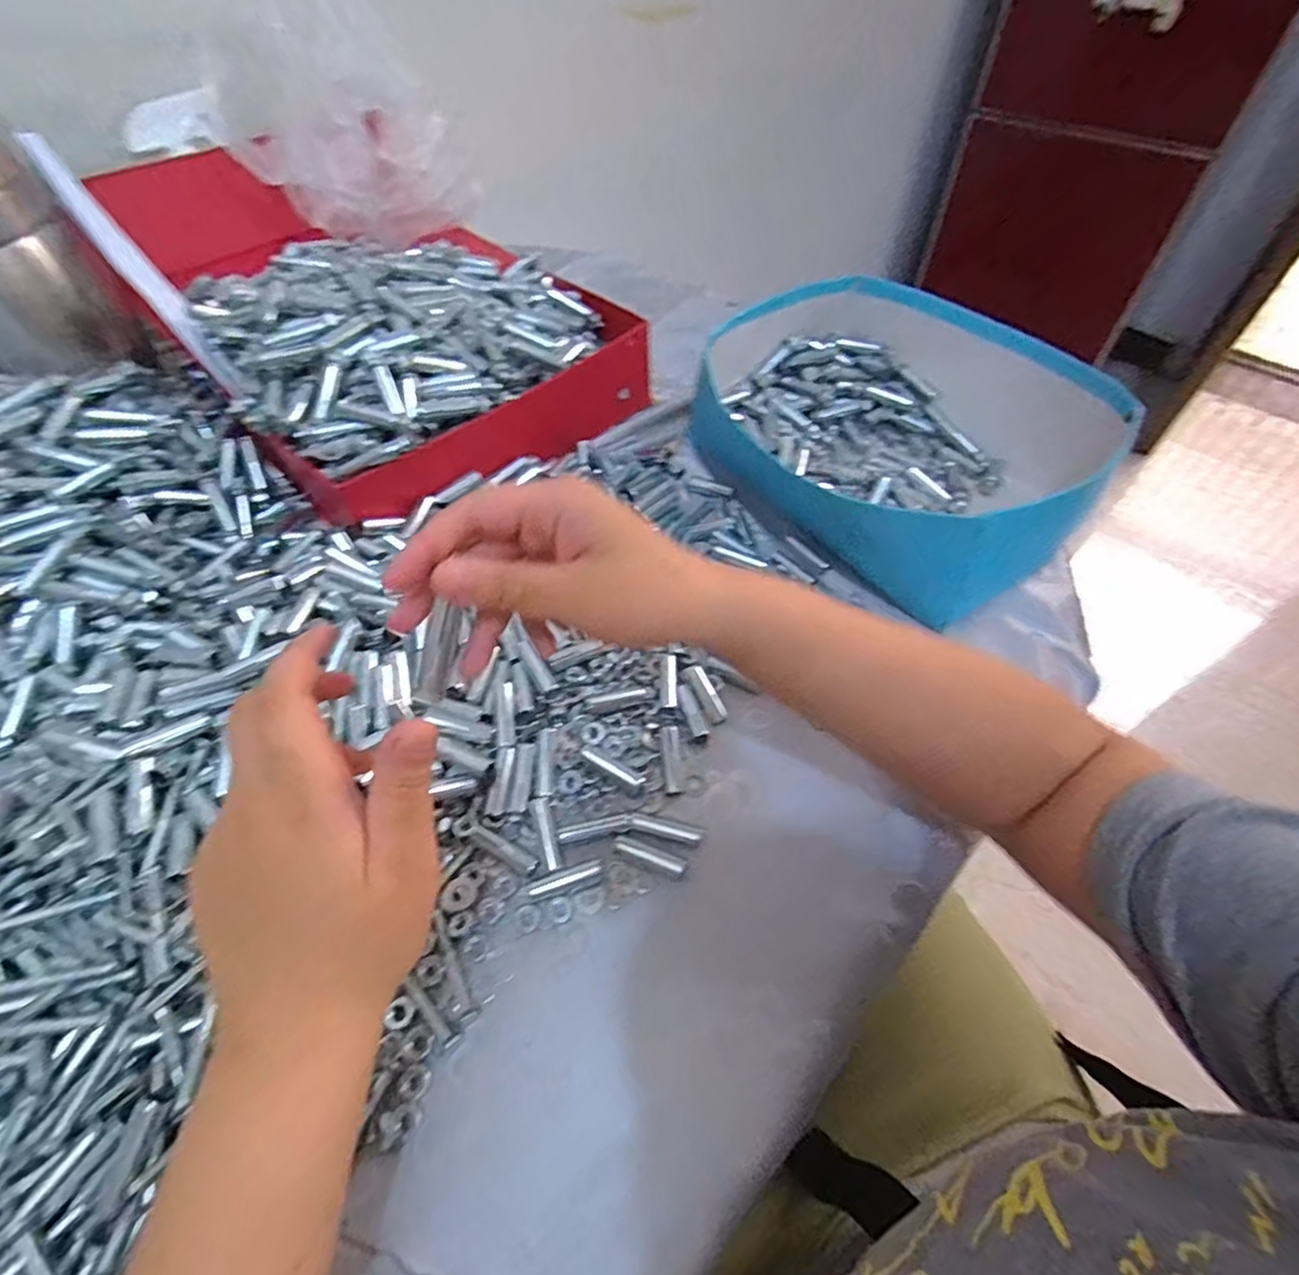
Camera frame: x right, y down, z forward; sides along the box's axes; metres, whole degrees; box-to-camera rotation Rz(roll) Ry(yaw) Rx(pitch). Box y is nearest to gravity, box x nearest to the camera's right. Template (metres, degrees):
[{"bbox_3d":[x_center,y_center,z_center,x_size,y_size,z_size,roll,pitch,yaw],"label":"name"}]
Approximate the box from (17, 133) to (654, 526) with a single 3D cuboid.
[{"bbox_3d":[-0.233,-0.284,0.548,0.389,0.119,0.305,39,63,24],"label":"box"}]

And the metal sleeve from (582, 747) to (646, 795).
[{"bbox_3d":[-0.021,0.075,0.363,0.040,0.012,0.009,33,60,5],"label":"metal sleeve"}]

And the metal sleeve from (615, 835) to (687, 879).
[{"bbox_3d":[0.000,0.118,0.340,0.040,0.006,0.009,20,56,14],"label":"metal sleeve"}]

